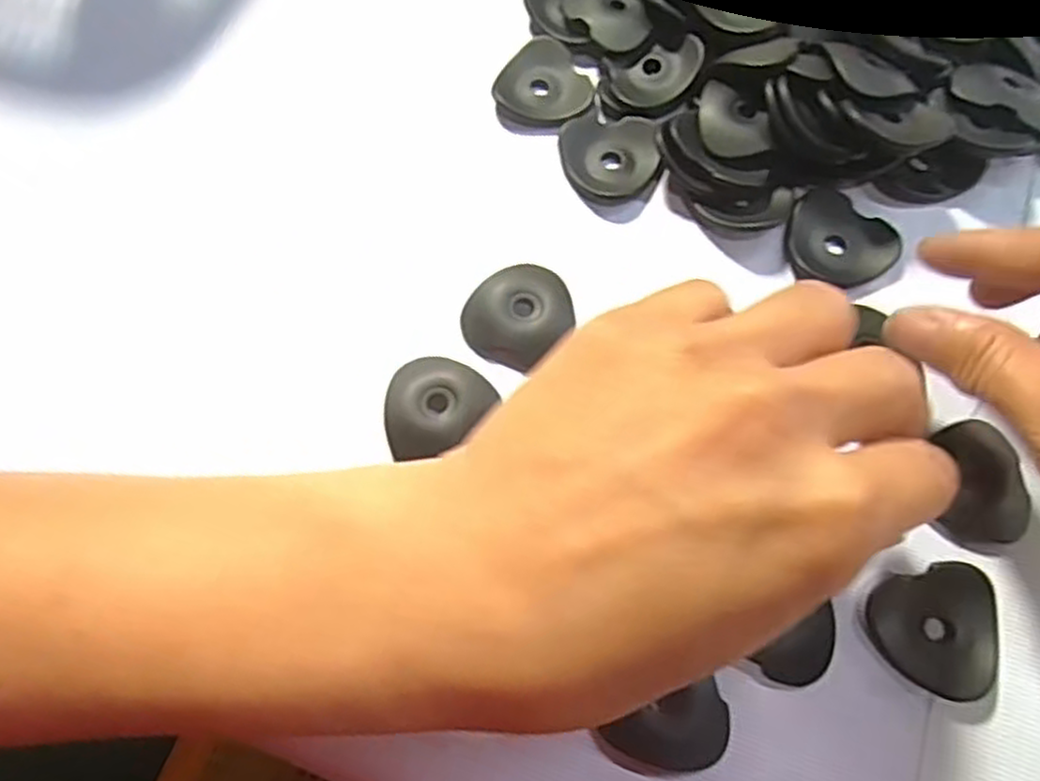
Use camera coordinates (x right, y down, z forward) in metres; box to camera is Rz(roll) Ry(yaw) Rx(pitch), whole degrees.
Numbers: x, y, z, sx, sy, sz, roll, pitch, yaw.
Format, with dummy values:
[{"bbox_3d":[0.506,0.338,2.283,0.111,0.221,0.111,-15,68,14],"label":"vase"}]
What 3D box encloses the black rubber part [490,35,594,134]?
[{"bbox_3d":[0.006,-0.111,0.268,0.035,0.005,0.035,0,72,0],"label":"black rubber part"}]

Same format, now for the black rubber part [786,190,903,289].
[{"bbox_3d":[0.105,-0.049,0.245,0.035,0.005,0.031,37,75,11],"label":"black rubber part"}]

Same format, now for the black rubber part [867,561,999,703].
[{"bbox_3d":[0.116,0.064,0.202,0.034,0.007,0.034,0,72,0],"label":"black rubber part"}]

